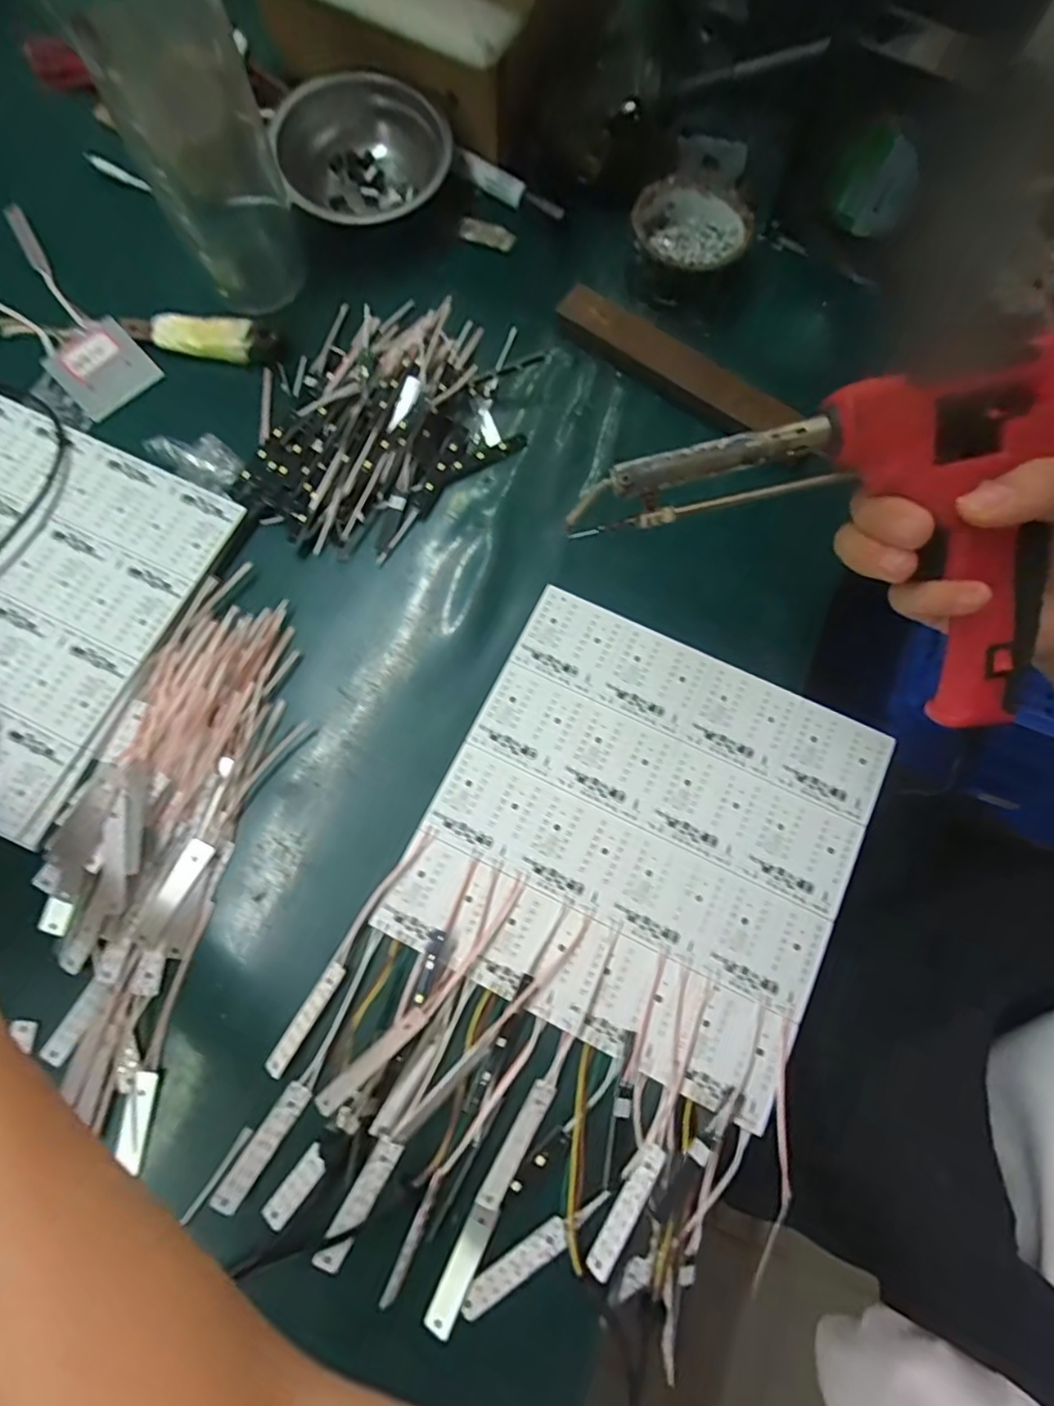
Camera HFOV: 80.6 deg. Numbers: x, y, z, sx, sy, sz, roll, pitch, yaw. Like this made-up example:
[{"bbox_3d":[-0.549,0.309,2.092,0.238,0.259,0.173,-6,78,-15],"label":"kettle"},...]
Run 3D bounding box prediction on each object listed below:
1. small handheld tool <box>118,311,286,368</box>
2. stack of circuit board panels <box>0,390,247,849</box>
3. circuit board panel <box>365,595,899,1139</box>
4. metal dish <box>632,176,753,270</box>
[{"bbox_3d":[-0.227,-0.255,0.434,0.111,0.014,0.028,8,74,2],"label":"small handheld tool"},{"bbox_3d":[-0.324,-0.072,0.381,0.229,0.009,0.224,25,76,7],"label":"stack of circuit board panels"},{"bbox_3d":[0.066,0.072,0.355,0.225,0.004,0.224,25,76,7],"label":"circuit board panel"},{"bbox_3d":[0.113,-0.329,0.434,0.077,0.029,0.075,0,74,0],"label":"metal dish"}]

